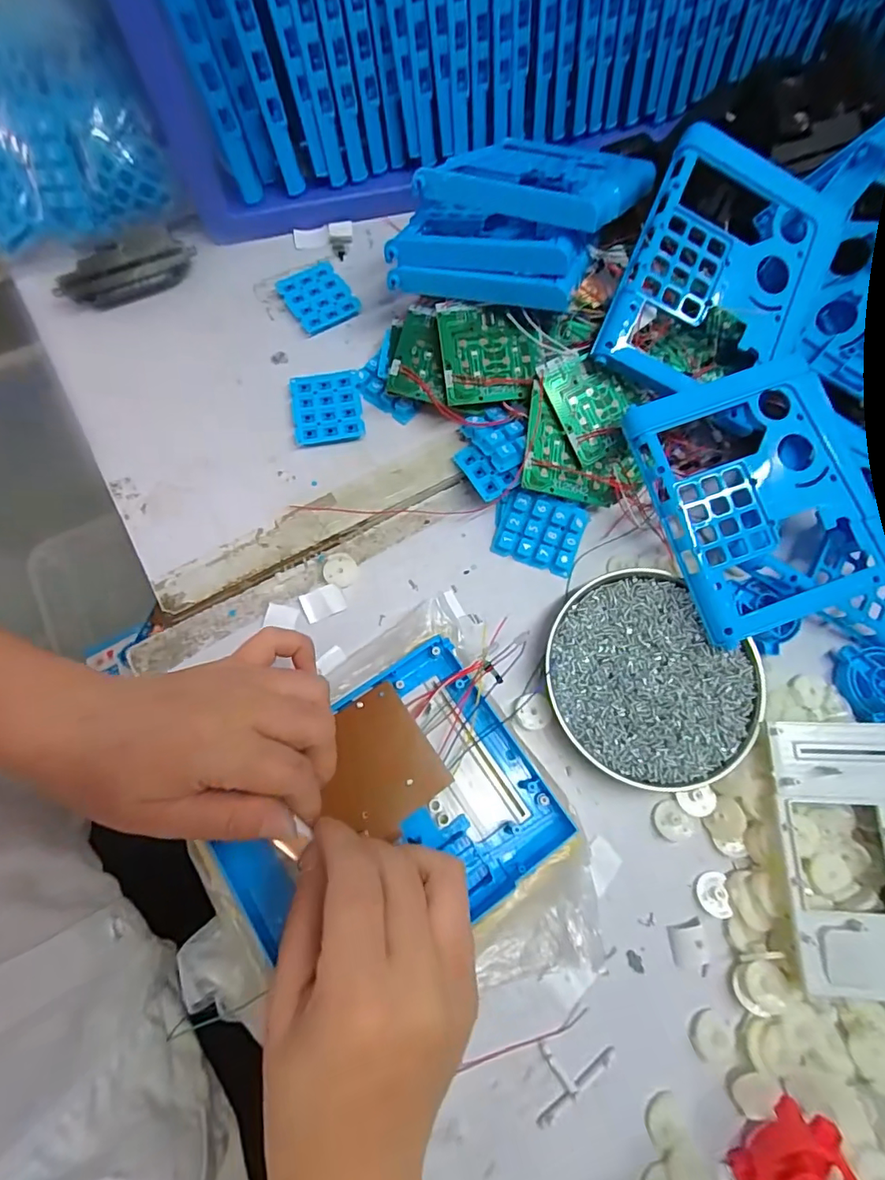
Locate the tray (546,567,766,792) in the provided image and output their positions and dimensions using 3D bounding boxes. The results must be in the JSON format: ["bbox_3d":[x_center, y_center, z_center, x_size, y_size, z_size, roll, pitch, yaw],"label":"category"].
[{"bbox_3d":[0.132,0.058,0.330,0.123,0.018,0.130,1,73,-2],"label":"tray"}]

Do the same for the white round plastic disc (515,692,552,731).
[{"bbox_3d":[0.059,0.078,0.328,0.023,0.005,0.023,1,73,-2],"label":"white round plastic disc"}]

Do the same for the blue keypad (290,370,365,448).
[{"bbox_3d":[-0.086,-0.135,0.378,0.050,0.009,0.058,-8,74,-4],"label":"blue keypad"}]

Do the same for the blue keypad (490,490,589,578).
[{"bbox_3d":[0.069,-0.041,0.360,0.057,0.007,0.048,19,98,-1],"label":"blue keypad"}]

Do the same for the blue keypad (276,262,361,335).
[{"bbox_3d":[-0.102,-0.239,0.413,0.048,0.009,0.059,-31,76,-10],"label":"blue keypad"}]

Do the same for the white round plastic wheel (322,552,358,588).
[{"bbox_3d":[-0.071,-0.014,0.353,0.023,0.004,0.022,0,89,-15],"label":"white round plastic wheel"}]

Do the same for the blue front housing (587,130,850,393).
[{"bbox_3d":[0.190,-0.211,0.354,0.130,0.028,0.162,22,94,-7],"label":"blue front housing"}]

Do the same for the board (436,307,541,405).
[{"bbox_3d":[0.033,-0.167,0.358,0.066,0.008,0.067,-5,85,-3],"label":"board"}]

